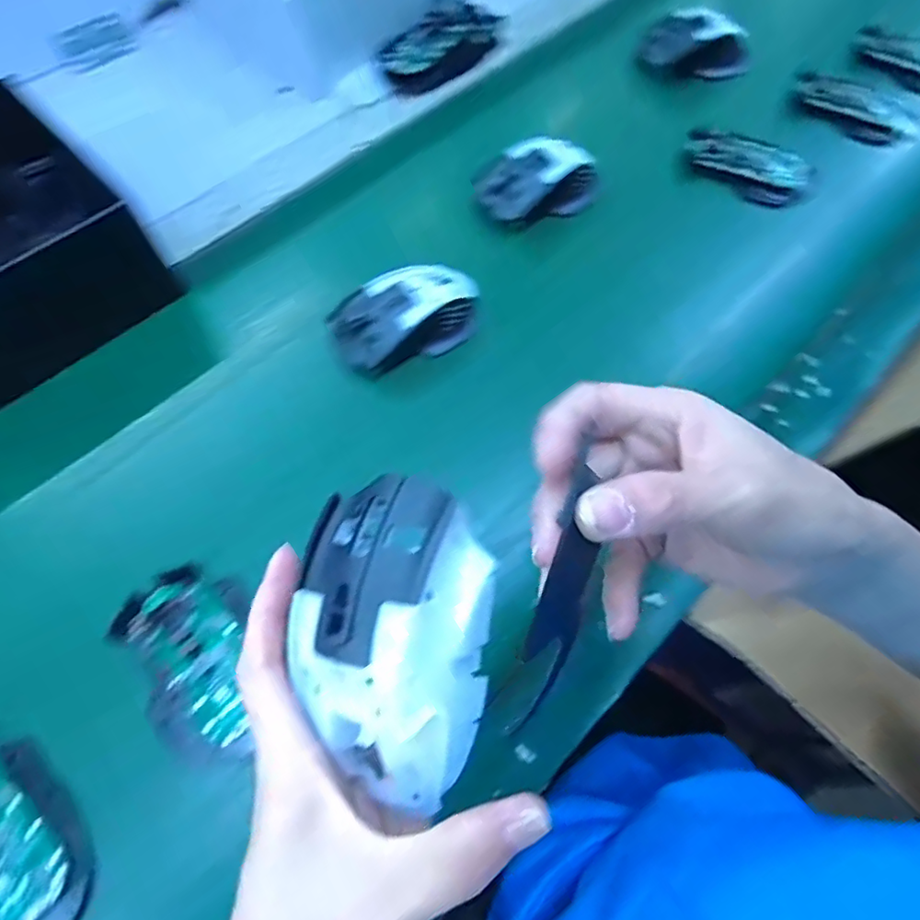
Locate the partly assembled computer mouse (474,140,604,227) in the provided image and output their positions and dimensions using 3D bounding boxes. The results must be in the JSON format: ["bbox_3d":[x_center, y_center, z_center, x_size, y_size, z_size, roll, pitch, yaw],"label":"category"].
[{"bbox_3d":[0.061,-0.232,0.471,0.102,0.039,0.075,-40,74,-17],"label":"partly assembled computer mouse"}]

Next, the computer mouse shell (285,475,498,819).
[{"bbox_3d":[-0.024,0.058,0.188,0.065,0.032,0.100,4,66,-1],"label":"computer mouse shell"}]

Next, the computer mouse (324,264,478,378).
[{"bbox_3d":[-0.033,-0.105,0.409,0.112,0.032,0.072,-31,71,-14],"label":"computer mouse"}]

